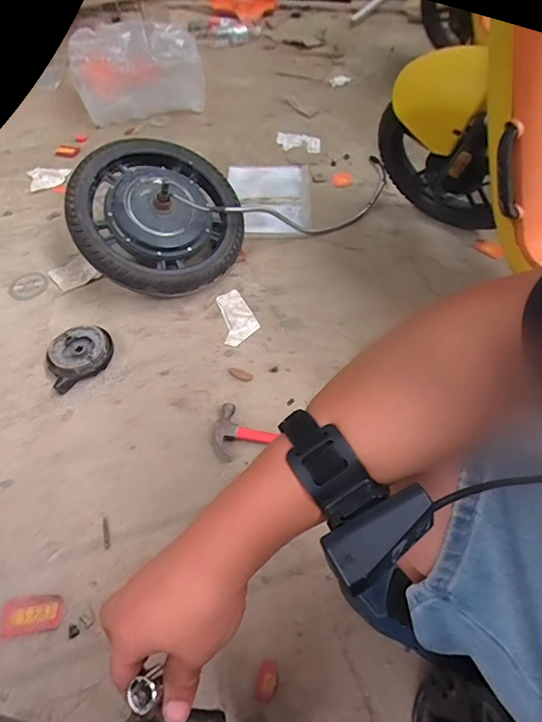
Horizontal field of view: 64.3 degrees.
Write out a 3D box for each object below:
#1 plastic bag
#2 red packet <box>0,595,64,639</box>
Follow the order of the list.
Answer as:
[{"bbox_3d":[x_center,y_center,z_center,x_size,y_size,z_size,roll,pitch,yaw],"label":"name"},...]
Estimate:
[{"bbox_3d":[-0.446,-0.977,1.450,0.404,0.272,0.163,-6,55,-2],"label":"plastic bag"},{"bbox_3d":[-0.358,0.379,0.643,0.093,0.006,0.049,-7,55,-3],"label":"red packet"}]

